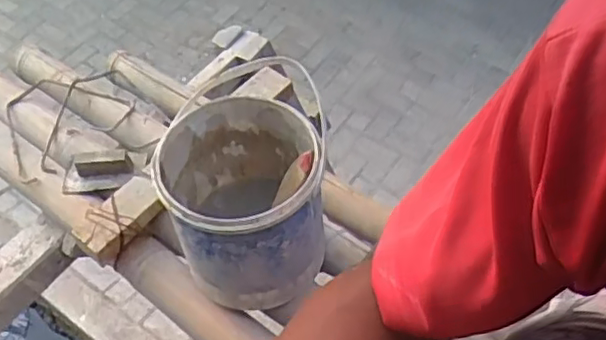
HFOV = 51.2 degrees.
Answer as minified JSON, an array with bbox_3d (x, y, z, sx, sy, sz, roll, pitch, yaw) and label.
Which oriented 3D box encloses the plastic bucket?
[{"bbox_3d":[-0.065,0.039,0.741,0.170,0.184,0.183,-2,53,3],"label":"plastic bucket"}]

